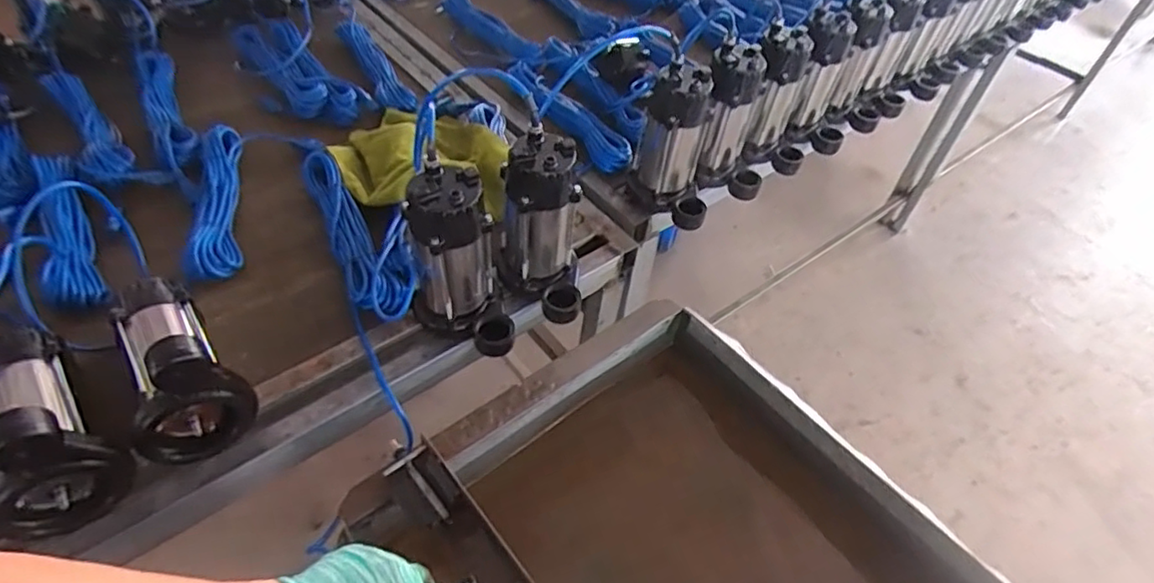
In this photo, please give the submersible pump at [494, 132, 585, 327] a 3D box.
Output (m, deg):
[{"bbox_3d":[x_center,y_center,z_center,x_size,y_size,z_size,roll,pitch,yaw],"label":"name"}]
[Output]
[{"bbox_3d":[-0.049,-0.083,0.870,0.116,0.229,0.152,-2,48,-8],"label":"submersible pump"}]

